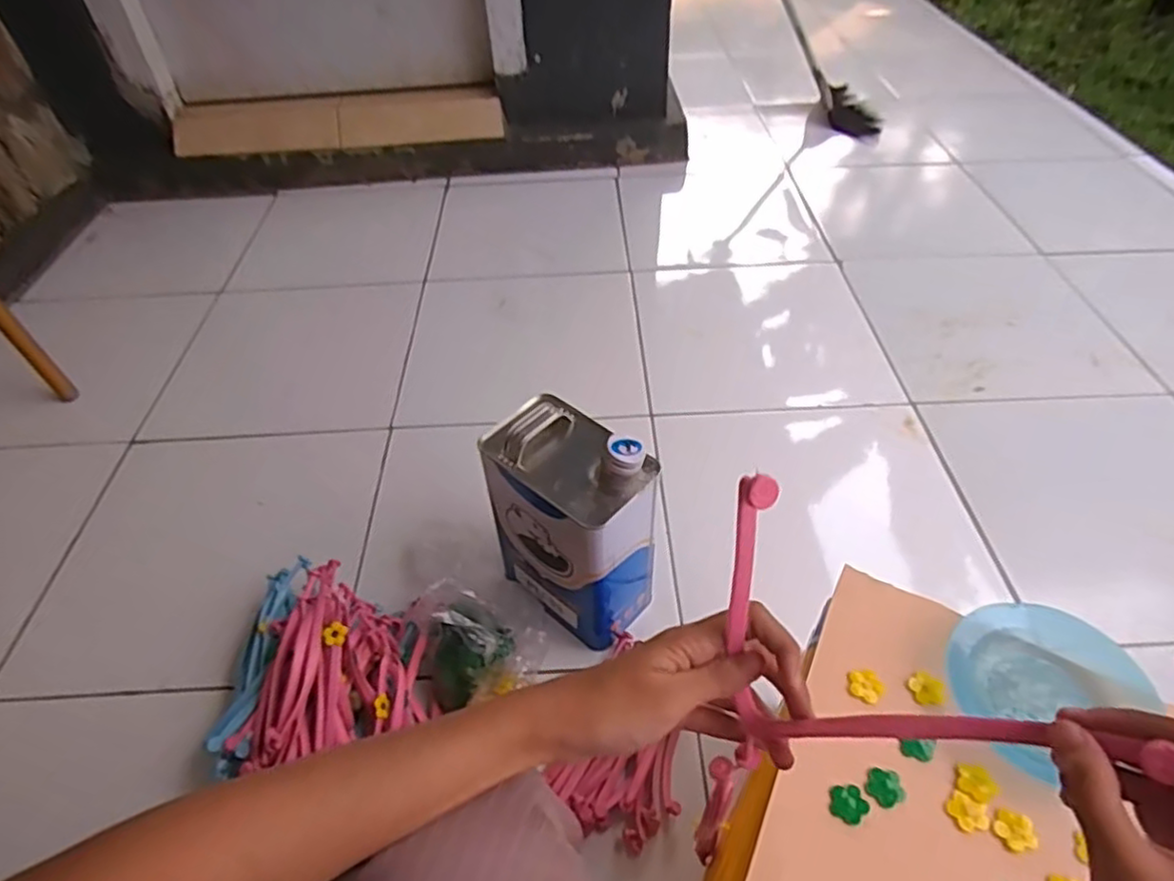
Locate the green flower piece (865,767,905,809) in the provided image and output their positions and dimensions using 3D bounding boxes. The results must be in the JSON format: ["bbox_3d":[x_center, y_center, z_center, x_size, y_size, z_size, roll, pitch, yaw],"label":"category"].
[{"bbox_3d":[0.195,0.226,0.440,0.024,0.004,0.023,-1,47,1],"label":"green flower piece"}]

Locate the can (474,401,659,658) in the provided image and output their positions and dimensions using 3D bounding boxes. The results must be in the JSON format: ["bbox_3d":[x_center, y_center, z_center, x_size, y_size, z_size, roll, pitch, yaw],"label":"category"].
[{"bbox_3d":[-0.019,0.078,0.720,0.113,0.225,0.161,-35,55,-27],"label":"can"}]

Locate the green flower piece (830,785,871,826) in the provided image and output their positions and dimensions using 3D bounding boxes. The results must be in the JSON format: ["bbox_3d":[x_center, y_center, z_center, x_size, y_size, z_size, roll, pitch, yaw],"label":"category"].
[{"bbox_3d":[0.169,0.235,0.433,0.024,0.004,0.022,-1,47,2],"label":"green flower piece"}]

